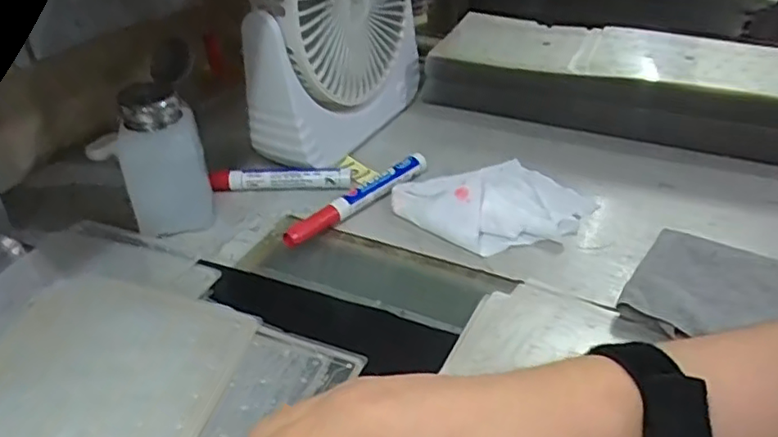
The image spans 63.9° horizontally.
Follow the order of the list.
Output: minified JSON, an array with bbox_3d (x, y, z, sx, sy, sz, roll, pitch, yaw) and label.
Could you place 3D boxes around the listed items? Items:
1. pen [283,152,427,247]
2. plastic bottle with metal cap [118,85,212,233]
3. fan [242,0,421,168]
[{"bbox_3d":[-0.022,-0.016,0.472,0.014,0.017,0.138,26,43,35],"label":"pen"},{"bbox_3d":[-0.160,-0.044,0.441,0.056,0.097,0.048,-12,35,-15],"label":"plastic bottle with metal cap"},{"bbox_3d":[-0.043,-0.158,0.521,0.068,0.193,0.192,16,38,24],"label":"fan"}]

